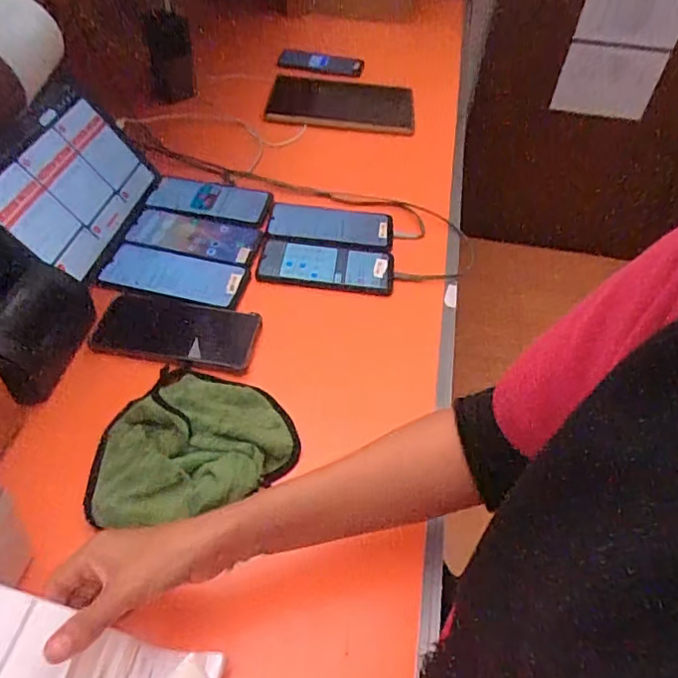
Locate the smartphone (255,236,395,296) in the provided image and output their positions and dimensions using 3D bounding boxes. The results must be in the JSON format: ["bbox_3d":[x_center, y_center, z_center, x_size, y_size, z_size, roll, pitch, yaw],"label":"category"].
[{"bbox_3d":[-0.016,-0.094,0.677,0.163,0.017,0.077,6,47,1],"label":"smartphone"}]

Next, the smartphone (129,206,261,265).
[{"bbox_3d":[-0.179,-0.136,0.700,0.158,0.013,0.083,10,47,5],"label":"smartphone"}]

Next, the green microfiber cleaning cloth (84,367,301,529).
[{"bbox_3d":[-0.130,0.085,0.504,0.172,0.028,0.156,-7,48,-11],"label":"green microfiber cleaning cloth"}]

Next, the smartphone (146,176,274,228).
[{"bbox_3d":[-0.172,-0.191,0.752,0.153,0.011,0.081,10,47,5],"label":"smartphone"}]

